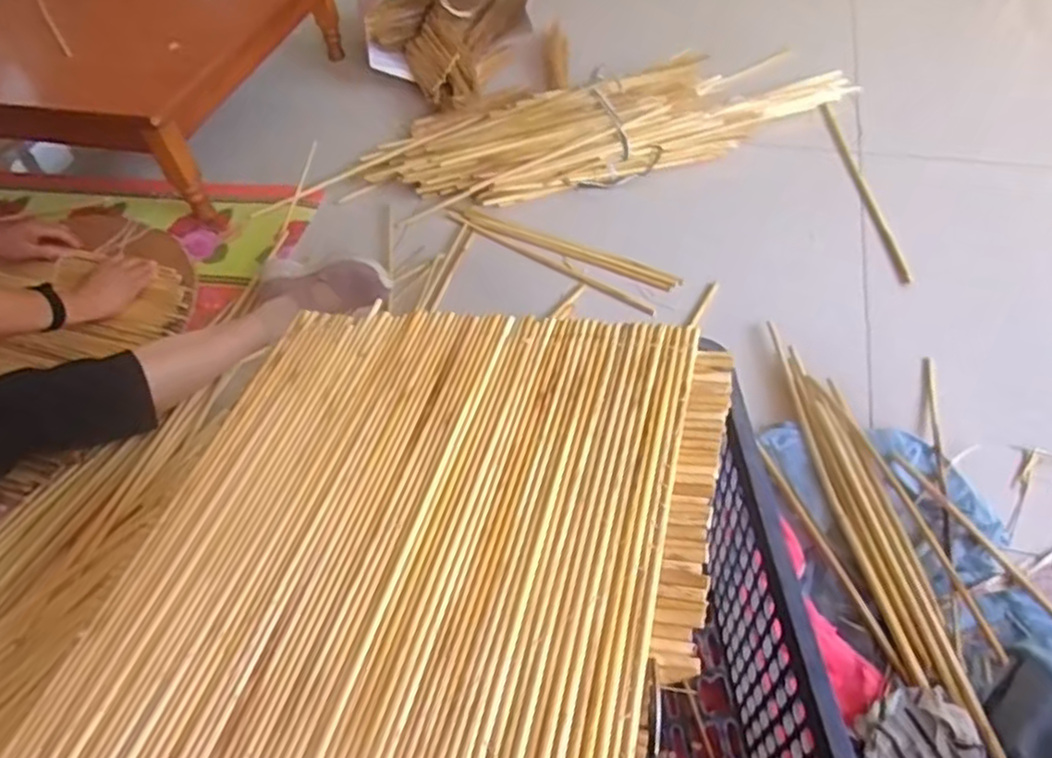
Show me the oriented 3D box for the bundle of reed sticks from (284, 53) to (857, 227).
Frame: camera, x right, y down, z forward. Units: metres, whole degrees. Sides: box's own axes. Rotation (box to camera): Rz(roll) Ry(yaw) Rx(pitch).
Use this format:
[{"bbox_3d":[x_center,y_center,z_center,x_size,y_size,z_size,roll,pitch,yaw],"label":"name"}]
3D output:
[{"bbox_3d":[0.114,-0.509,1.406,1.094,0.106,0.304,-15,52,-6],"label":"bundle of reed sticks"}]

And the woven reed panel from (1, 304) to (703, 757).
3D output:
[{"bbox_3d":[-0.102,0.115,0.564,0.430,0.010,0.477,5,48,17],"label":"woven reed panel"}]

